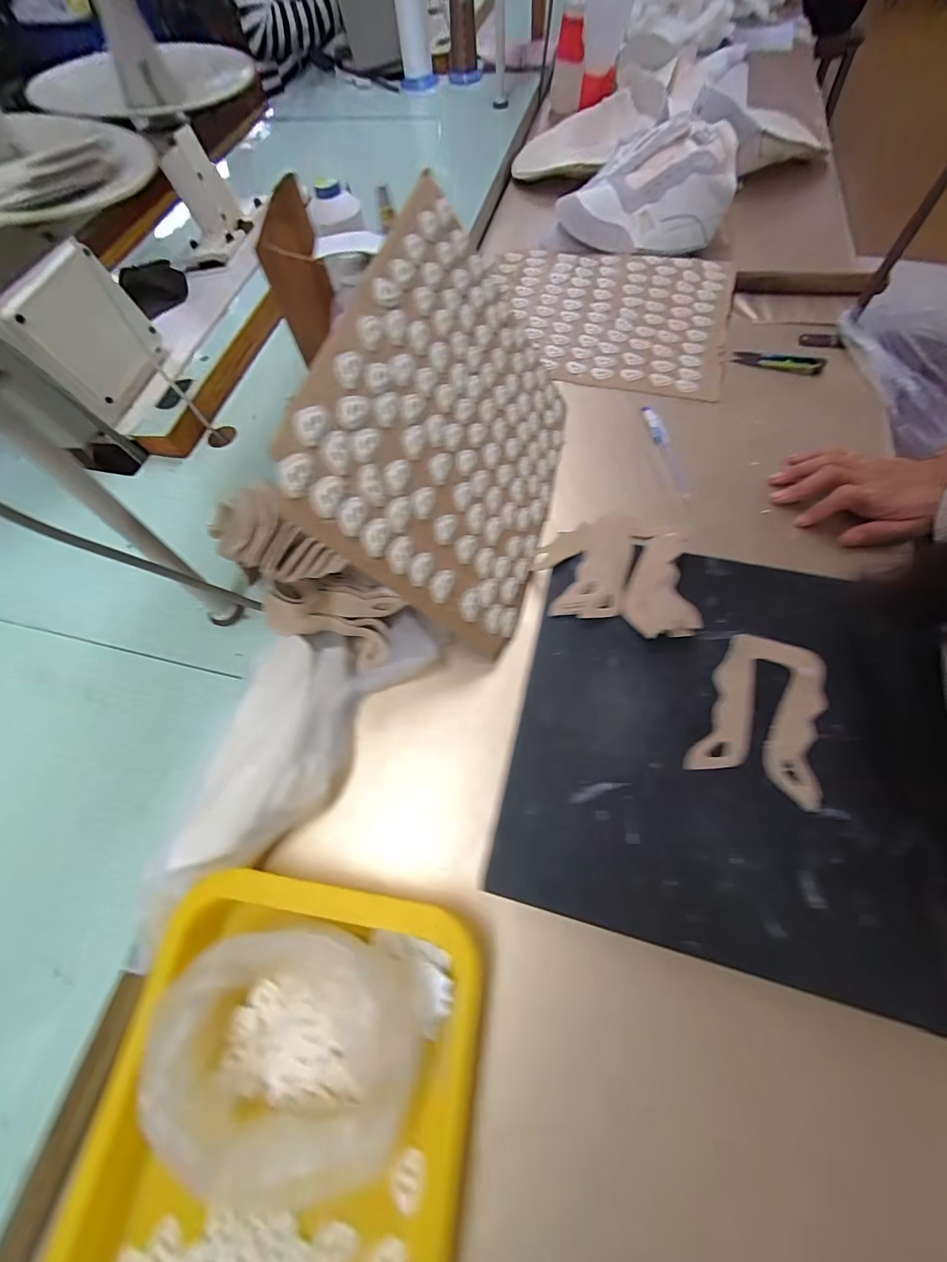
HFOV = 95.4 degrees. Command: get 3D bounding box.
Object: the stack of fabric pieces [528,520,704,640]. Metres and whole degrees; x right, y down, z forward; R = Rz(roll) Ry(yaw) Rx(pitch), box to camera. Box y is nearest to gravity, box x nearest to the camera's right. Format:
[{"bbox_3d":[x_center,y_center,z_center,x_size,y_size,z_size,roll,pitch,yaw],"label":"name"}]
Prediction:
[{"bbox_3d":[0.126,-0.059,0.373,0.130,0.027,0.116,16,67,10],"label":"stack of fabric pieces"}]

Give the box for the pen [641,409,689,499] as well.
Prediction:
[{"bbox_3d":[0.205,-0.195,0.463,0.011,0.011,0.129,-8,65,-1],"label":"pen"}]

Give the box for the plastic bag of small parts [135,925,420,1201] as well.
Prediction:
[{"bbox_3d":[-0.107,0.239,0.251,0.144,0.055,0.108,6,66,6],"label":"plastic bag of small parts"}]

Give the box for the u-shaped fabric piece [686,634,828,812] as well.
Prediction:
[{"bbox_3d":[0.217,0.058,0.324,0.083,0.004,0.116,18,69,11],"label":"u-shaped fabric piece"}]

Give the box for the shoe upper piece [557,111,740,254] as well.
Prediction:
[{"bbox_3d":[0.236,-0.607,0.591,0.233,0.085,0.152,-1,65,2],"label":"shoe upper piece"}]

